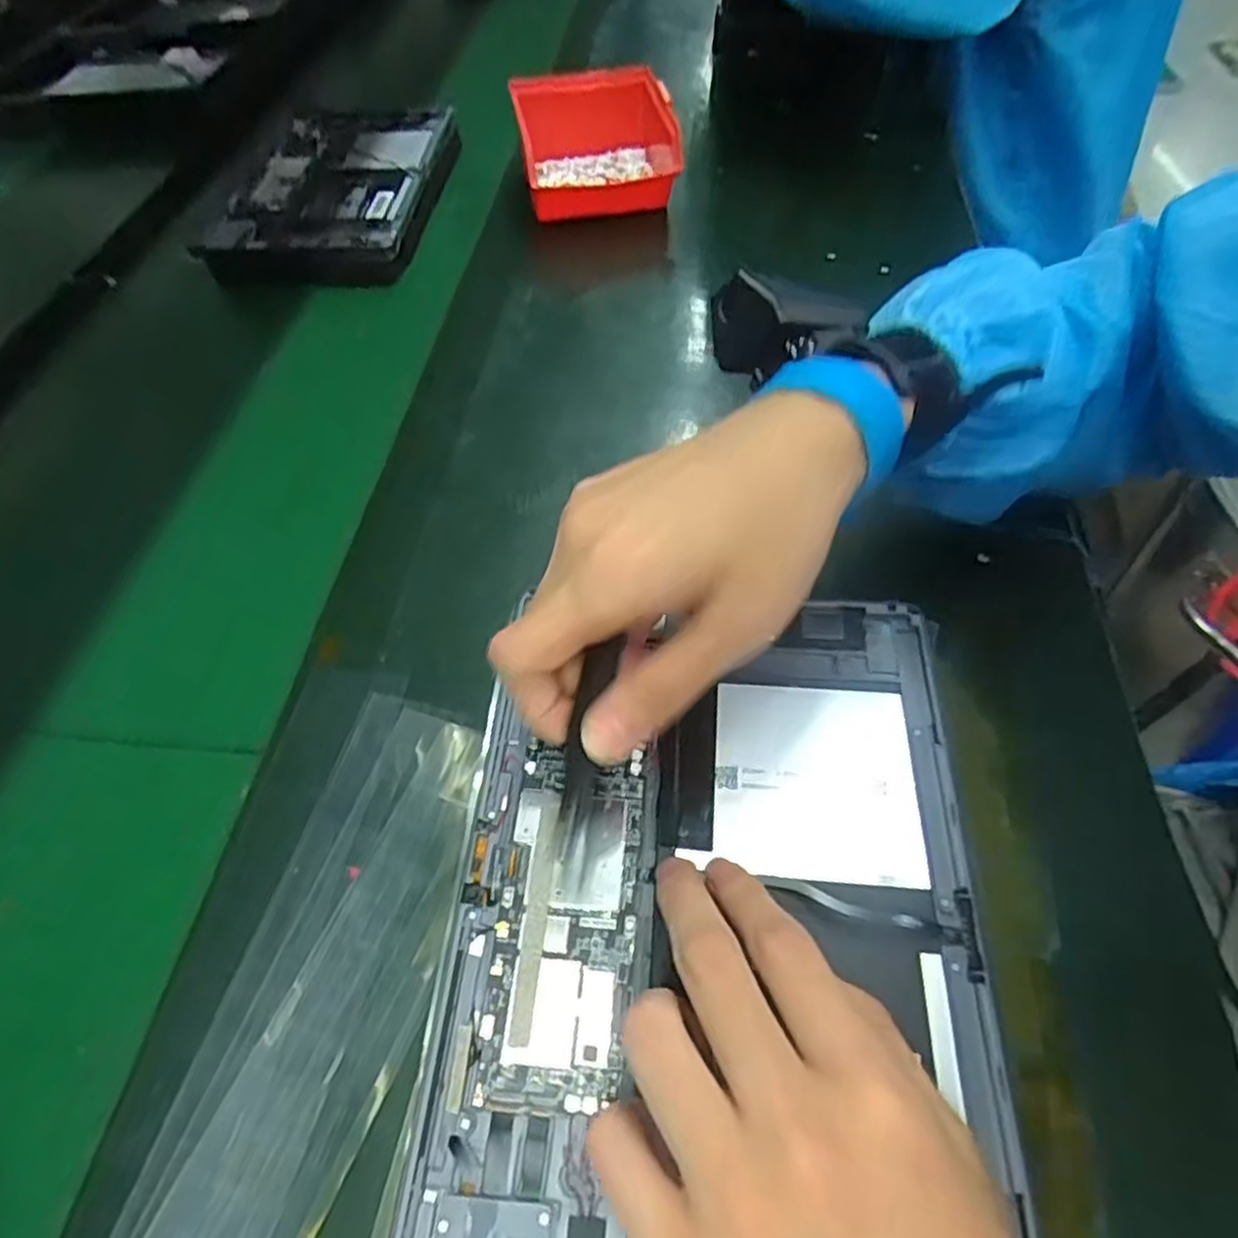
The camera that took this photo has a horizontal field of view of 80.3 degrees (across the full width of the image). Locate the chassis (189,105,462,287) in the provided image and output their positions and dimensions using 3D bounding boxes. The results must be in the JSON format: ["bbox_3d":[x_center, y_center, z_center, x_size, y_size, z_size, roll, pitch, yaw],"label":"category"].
[{"bbox_3d":[-0.251,-0.397,0.671,0.174,0.029,0.277,1,54,4],"label":"chassis"}]

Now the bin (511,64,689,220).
[{"bbox_3d":[-0.020,-0.401,0.623,0.122,0.068,0.161,-8,57,-6],"label":"bin"}]

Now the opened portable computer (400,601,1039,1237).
[{"bbox_3d":[0.031,0.097,0.236,0.165,0.009,0.247,4,54,4],"label":"opened portable computer"}]

